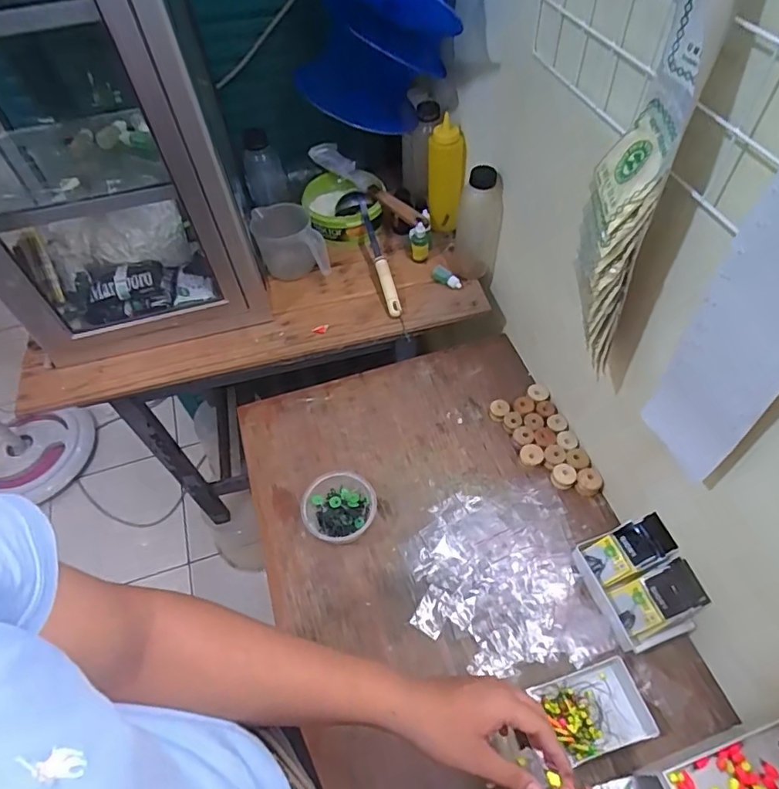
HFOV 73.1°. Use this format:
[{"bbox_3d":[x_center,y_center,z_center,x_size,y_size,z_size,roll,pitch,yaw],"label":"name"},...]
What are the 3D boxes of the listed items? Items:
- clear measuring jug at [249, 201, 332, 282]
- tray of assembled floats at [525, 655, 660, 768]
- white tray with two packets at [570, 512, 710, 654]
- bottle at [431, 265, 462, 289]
[{"bbox_3d":[-0.176,-0.272,0.936,0.118,0.093,0.107,-13,55,-6],"label":"clear measuring jug"},{"bbox_3d":[0.238,0.364,0.606,0.120,0.020,0.083,-16,56,-8],"label":"tray of assembled floats"},{"bbox_3d":[0.311,0.233,0.658,0.098,0.075,0.138,-16,56,-8],"label":"white tray with two packets"},{"bbox_3d":[0.101,-0.205,0.926,0.060,0.024,0.025,29,61,21],"label":"bottle"}]

